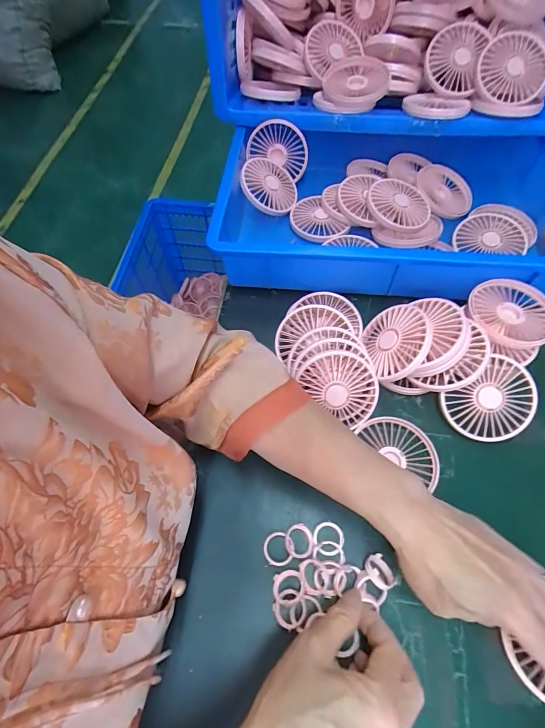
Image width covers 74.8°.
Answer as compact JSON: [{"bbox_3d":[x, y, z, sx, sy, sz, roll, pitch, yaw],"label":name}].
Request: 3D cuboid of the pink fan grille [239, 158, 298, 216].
[{"bbox_3d":[-0.005,-0.255,0.510,0.082,0.018,0.081,5,77,-21],"label":"pink fan grille"}]

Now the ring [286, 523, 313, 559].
[{"bbox_3d":[0.025,0.161,0.324,0.024,0.005,0.027,35,57,9],"label":"ring"}]

